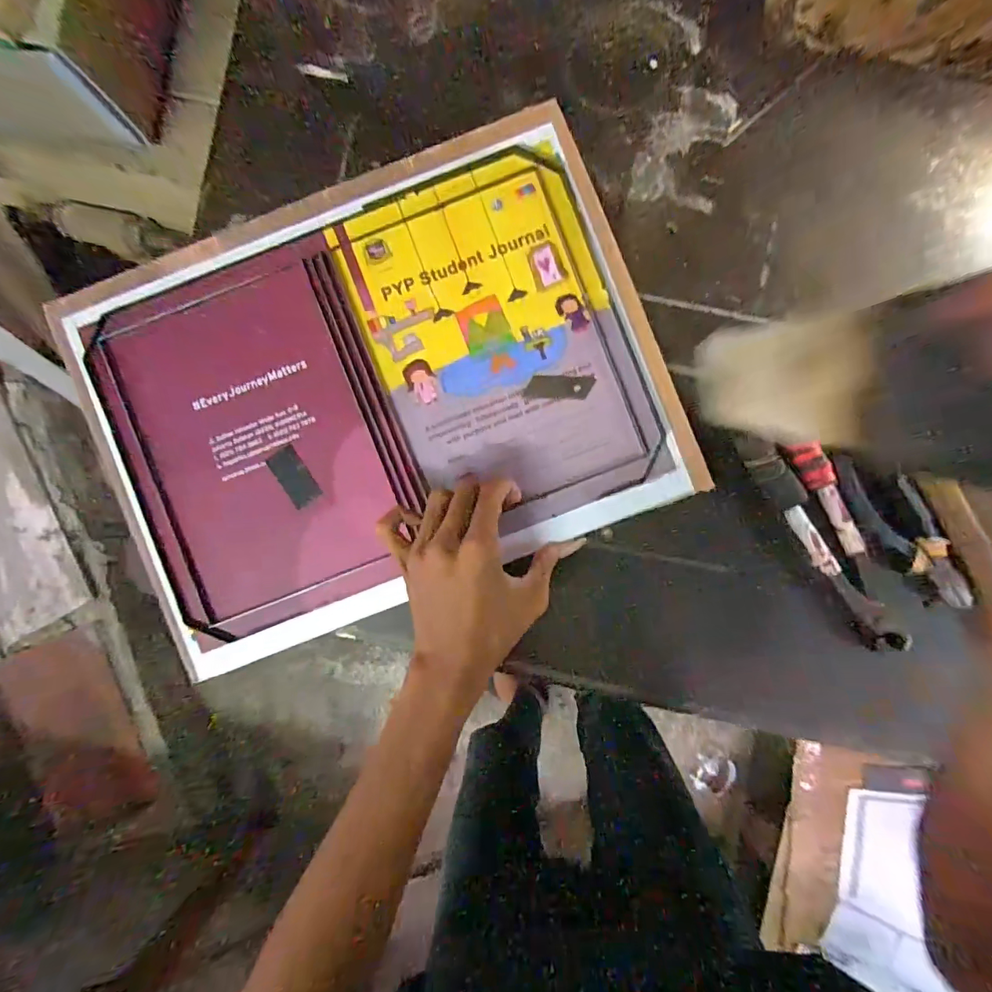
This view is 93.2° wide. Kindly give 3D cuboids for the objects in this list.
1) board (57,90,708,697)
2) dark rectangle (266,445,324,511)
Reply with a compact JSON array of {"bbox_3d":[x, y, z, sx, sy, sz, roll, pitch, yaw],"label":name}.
[{"bbox_3d":[-0.090,-0.079,0.361,0.414,0.022,0.311,-21,90,-2],"label":"board"},{"bbox_3d":[-0.156,-0.015,0.364,0.024,0.006,0.044,-30,87,-2],"label":"dark rectangle"}]

